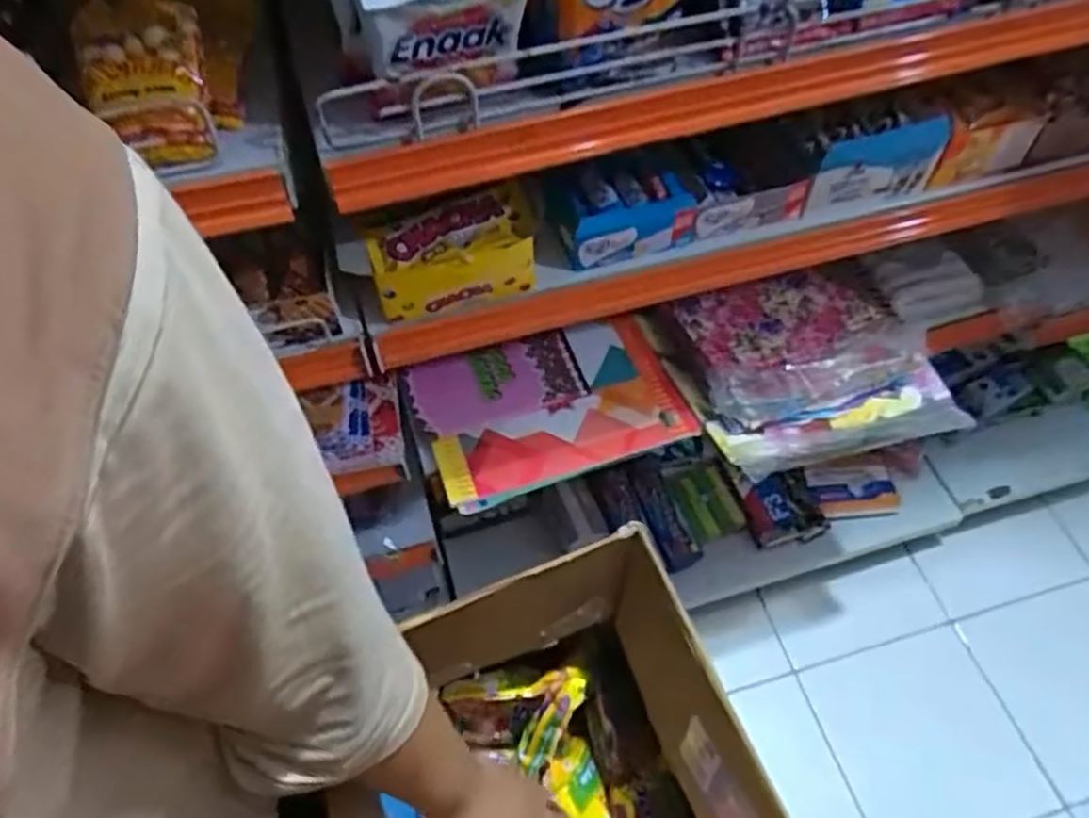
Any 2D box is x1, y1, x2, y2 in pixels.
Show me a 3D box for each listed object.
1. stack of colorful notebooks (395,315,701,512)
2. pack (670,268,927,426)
[{"bbox_3d":[0.004,-0.006,0.910,0.305,0.038,0.228,-18,57,-11],"label":"stack of colorful notebooks"},{"bbox_3d":[0.312,-0.091,0.926,0.262,0.052,0.205,-13,56,-8],"label":"pack"}]

